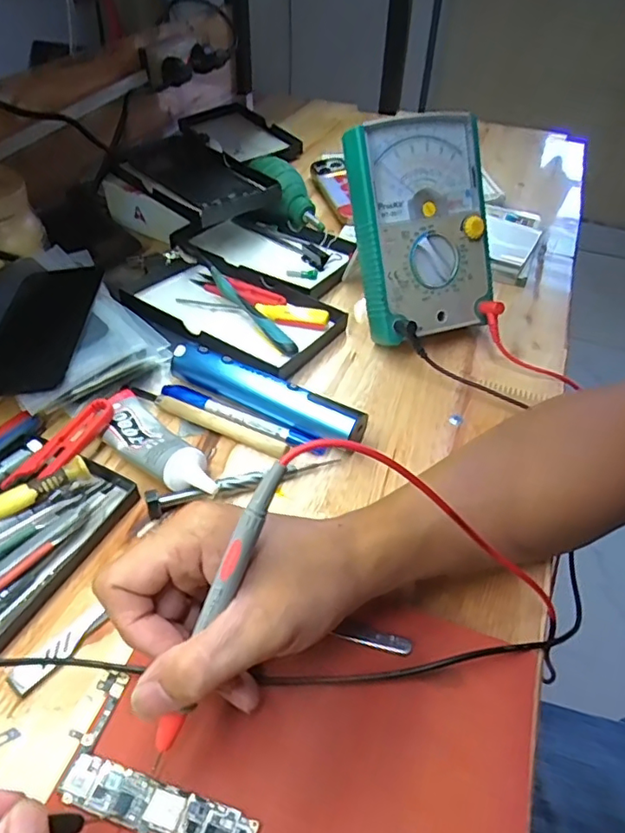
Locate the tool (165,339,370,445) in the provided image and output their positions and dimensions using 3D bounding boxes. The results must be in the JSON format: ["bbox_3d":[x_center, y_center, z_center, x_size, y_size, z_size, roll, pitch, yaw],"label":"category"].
[{"bbox_3d":[-0.035,-0.017,0.402,0.153,0.027,0.027,21,48,17],"label":"tool"}]

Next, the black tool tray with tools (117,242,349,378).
[{"bbox_3d":[-0.072,-0.096,0.482,0.183,0.017,0.113,27,49,19],"label":"black tool tray with tools"}]

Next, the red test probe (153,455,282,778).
[{"bbox_3d":[-0.042,0.086,0.233,0.007,0.150,0.007,25,10,17],"label":"red test probe"}]

